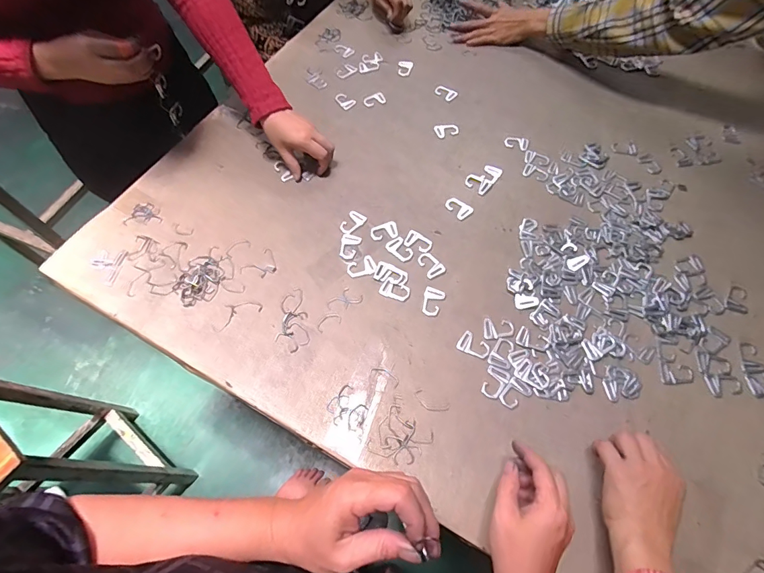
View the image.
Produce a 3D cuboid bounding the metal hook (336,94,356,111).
[{"bbox_3d":[-0.073,-0.359,0.788,0.043,0.004,0.032,40,68,19],"label":"metal hook"}]

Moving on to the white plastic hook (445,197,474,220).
[{"bbox_3d":[0.124,-0.129,0.658,0.032,0.004,0.044,-34,67,-17],"label":"white plastic hook"}]

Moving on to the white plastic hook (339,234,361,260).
[{"bbox_3d":[-0.051,-0.061,0.621,0.028,0.004,0.042,16,62,8],"label":"white plastic hook"}]

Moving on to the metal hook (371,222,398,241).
[{"bbox_3d":[0.003,-0.087,0.637,0.043,0.004,0.029,-12,62,-7],"label":"metal hook"}]

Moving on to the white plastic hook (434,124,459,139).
[{"bbox_3d":[0.118,-0.283,0.740,0.043,0.004,0.030,-16,70,-7],"label":"white plastic hook"}]

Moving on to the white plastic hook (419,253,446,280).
[{"bbox_3d":[0.074,-0.033,0.608,0.031,0.004,0.042,-24,64,-13],"label":"white plastic hook"}]

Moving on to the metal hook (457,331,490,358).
[{"bbox_3d":[0.125,0.079,0.547,0.041,0.004,0.030,25,64,13],"label":"metal hook"}]

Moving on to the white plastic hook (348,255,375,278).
[{"bbox_3d":[-0.031,-0.031,0.605,0.041,0.004,0.032,-13,62,-7],"label":"white plastic hook"}]

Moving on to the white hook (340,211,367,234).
[{"bbox_3d":[-0.047,-0.101,0.642,0.029,0.004,0.044,30,65,15],"label":"white hook"}]

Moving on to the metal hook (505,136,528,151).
[{"bbox_3d":[0.242,-0.258,0.729,0.040,0.004,0.029,17,62,9],"label":"metal hook"}]

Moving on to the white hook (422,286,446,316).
[{"bbox_3d":[0.071,0.021,0.578,0.028,0.004,0.042,23,64,12],"label":"white hook"}]

